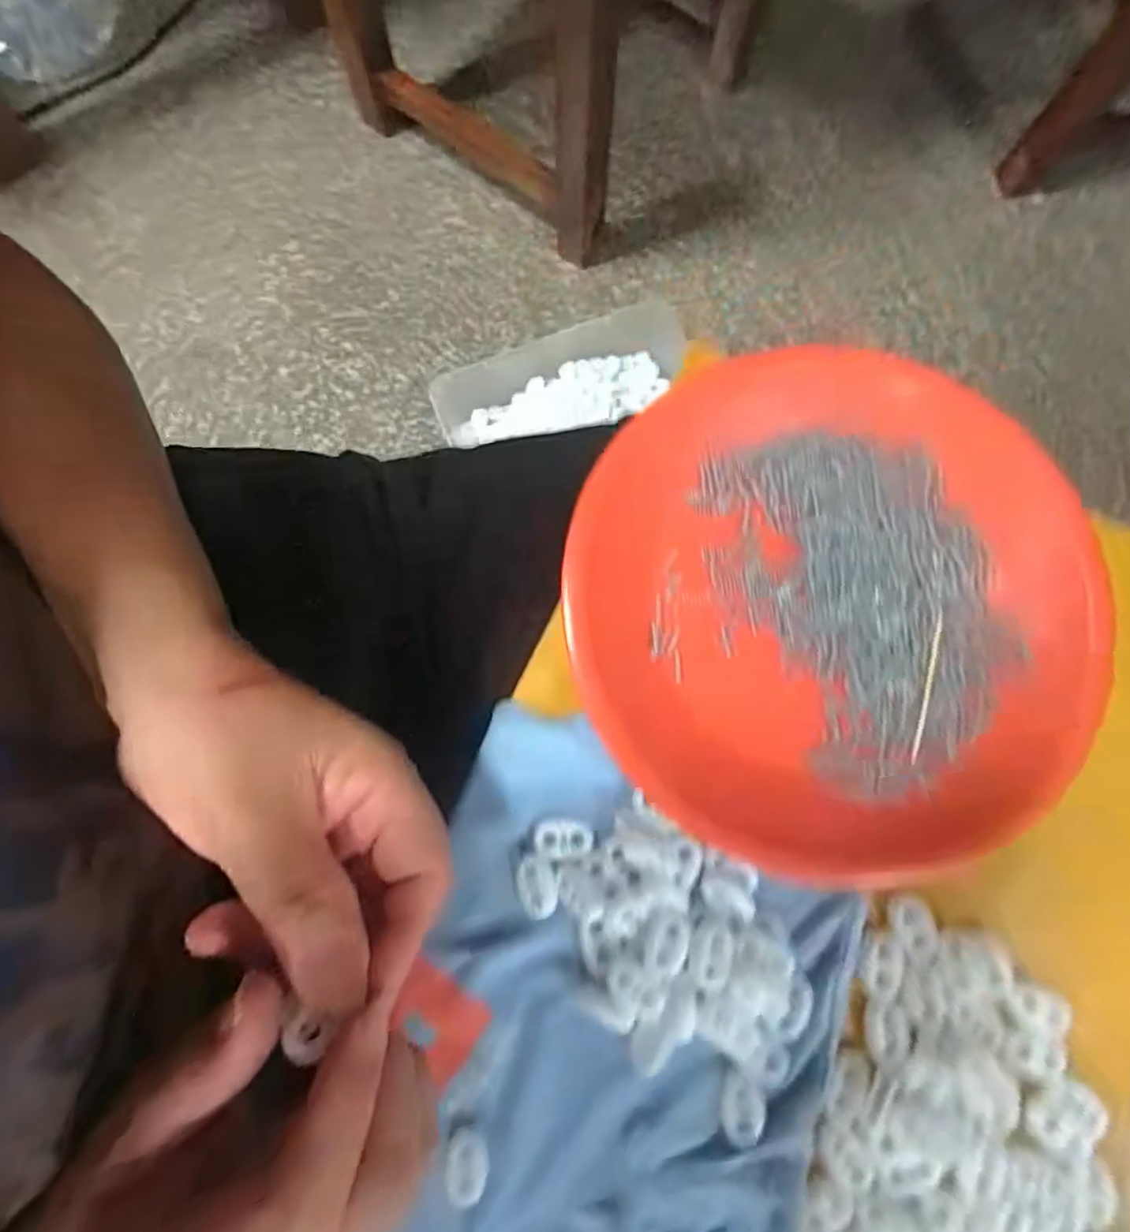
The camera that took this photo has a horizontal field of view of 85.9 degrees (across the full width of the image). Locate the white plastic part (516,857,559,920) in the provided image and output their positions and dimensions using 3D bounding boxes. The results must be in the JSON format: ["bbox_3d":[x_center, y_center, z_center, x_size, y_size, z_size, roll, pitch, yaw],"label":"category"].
[{"bbox_3d":[-0.010,0.101,0.226,0.014,0.004,0.020,-10,81,-1],"label":"white plastic part"}]

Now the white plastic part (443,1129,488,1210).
[{"bbox_3d":[-0.034,0.193,0.211,0.013,0.010,0.022,-6,81,0],"label":"white plastic part"}]

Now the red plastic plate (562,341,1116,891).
[{"bbox_3d":[0.095,-0.006,0.230,0.180,0.027,0.191,0,81,0],"label":"red plastic plate"}]

